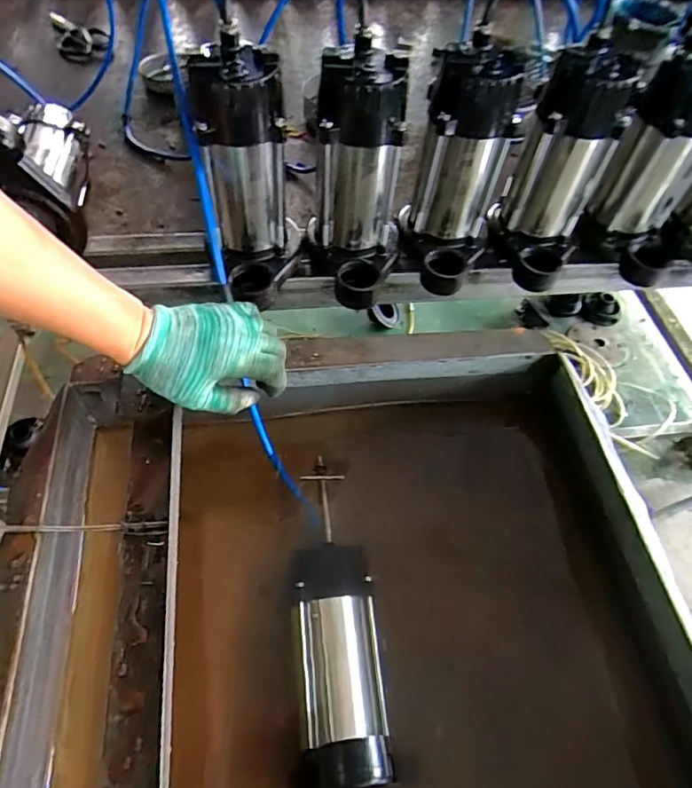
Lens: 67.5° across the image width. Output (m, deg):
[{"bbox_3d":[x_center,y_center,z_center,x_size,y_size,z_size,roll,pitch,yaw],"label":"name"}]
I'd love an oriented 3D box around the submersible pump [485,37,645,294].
[{"bbox_3d":[0.251,-0.262,0.622,0.105,0.225,0.140,25,57,12],"label":"submersible pump"}]

